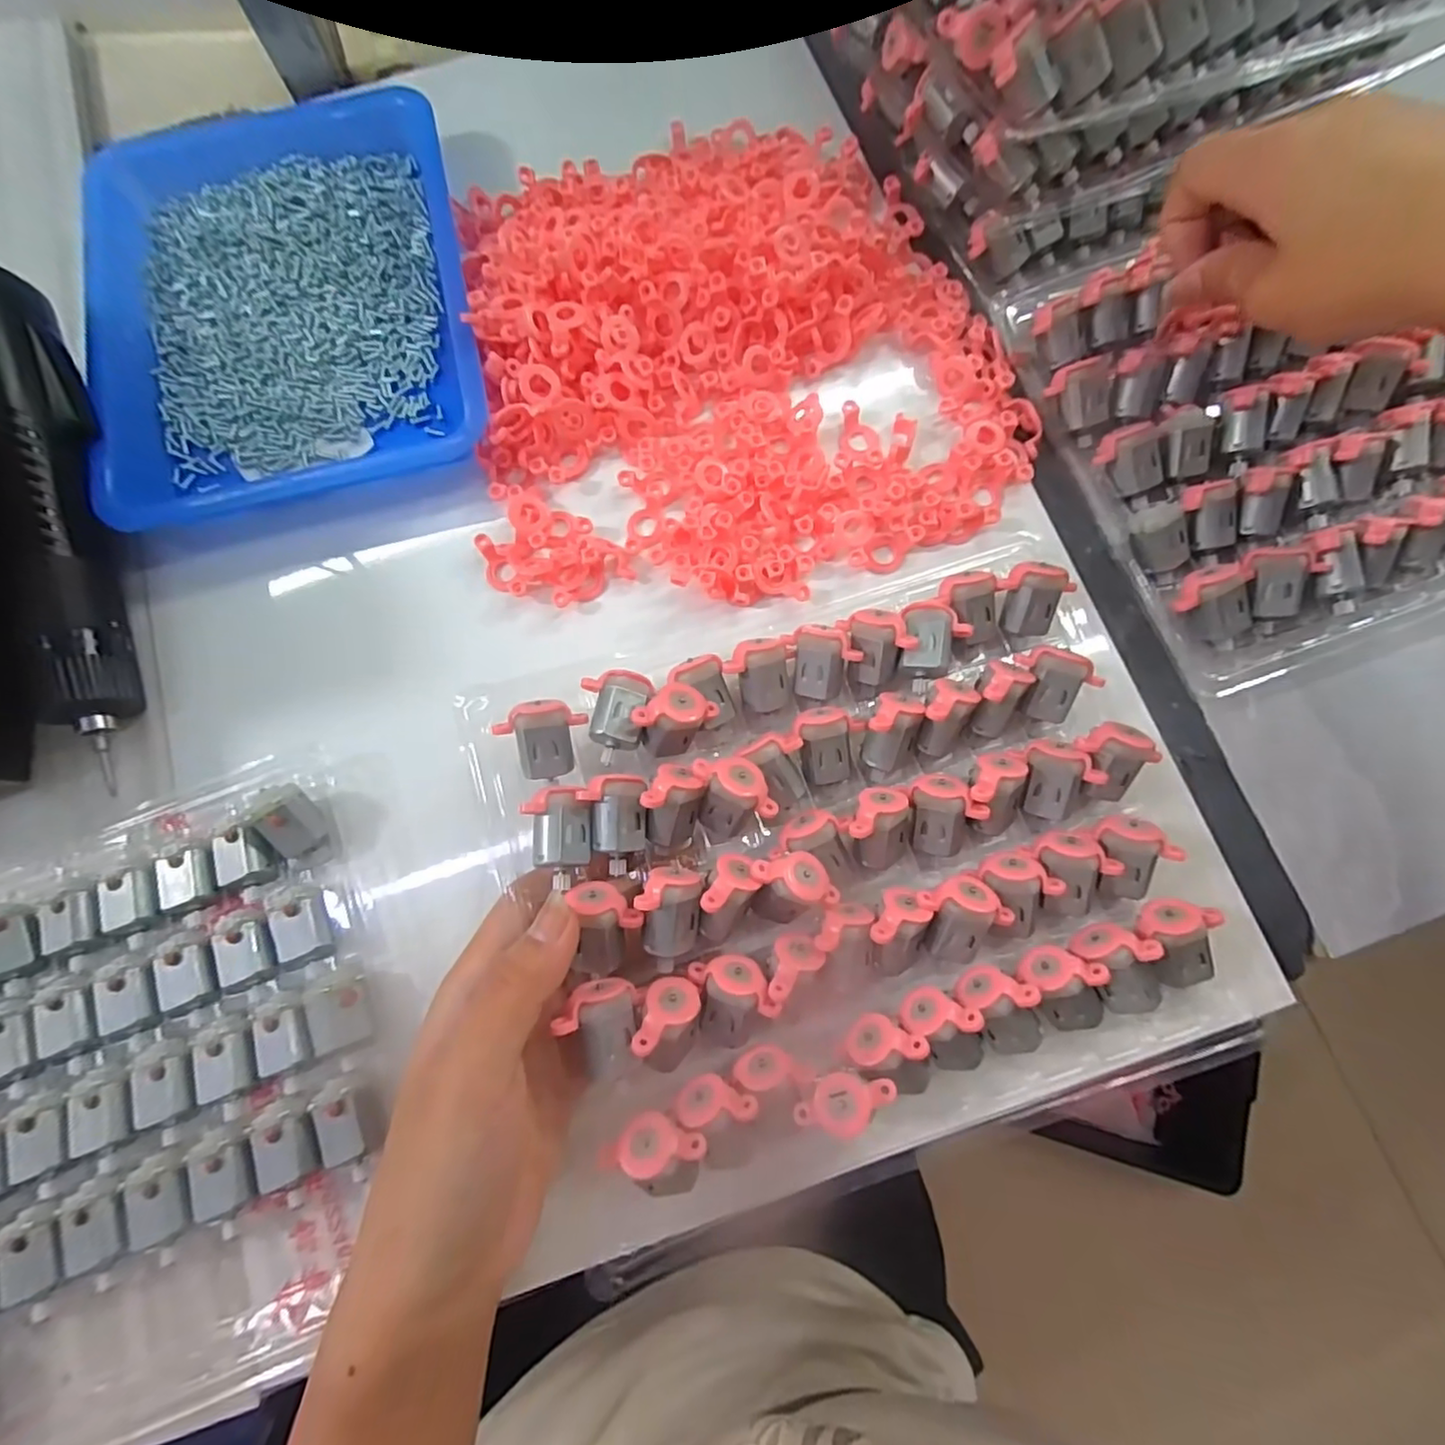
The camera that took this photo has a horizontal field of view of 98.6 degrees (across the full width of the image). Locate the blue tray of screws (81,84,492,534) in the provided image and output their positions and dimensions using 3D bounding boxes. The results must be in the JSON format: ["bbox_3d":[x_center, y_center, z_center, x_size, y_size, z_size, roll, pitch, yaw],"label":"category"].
[{"bbox_3d":[-0.214,-0.220,0.304,0.170,0.034,0.244,-15,77,-2],"label":"blue tray of screws"}]

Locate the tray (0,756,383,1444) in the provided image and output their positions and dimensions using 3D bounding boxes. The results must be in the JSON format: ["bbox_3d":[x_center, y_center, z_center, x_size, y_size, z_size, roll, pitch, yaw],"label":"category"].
[{"bbox_3d":[-0.239,0.146,0.221,0.227,0.025,0.204,-19,78,-3],"label":"tray"}]

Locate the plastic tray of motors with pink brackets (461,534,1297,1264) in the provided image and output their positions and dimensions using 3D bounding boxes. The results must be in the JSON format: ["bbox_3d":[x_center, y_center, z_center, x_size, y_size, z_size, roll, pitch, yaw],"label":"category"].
[{"bbox_3d":[0.056,0.043,0.230,0.257,0.044,0.203,-15,78,-3],"label":"plastic tray of motors with pink brackets"}]

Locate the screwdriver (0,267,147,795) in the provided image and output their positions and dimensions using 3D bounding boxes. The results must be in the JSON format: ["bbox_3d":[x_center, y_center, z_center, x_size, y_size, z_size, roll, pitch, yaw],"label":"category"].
[{"bbox_3d":[-0.281,-0.092,0.261,0.036,0.044,0.226,-19,78,-3],"label":"screwdriver"}]

